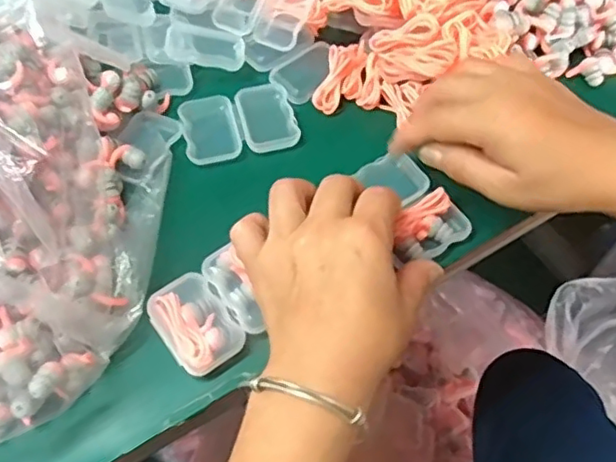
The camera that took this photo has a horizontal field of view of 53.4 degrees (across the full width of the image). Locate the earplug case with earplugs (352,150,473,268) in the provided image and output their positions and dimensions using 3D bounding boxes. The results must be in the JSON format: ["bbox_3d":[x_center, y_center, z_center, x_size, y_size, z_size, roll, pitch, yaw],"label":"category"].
[{"bbox_3d":[0.061,-0.017,0.378,0.050,0.021,0.075,-27,63,-15],"label":"earplug case with earplugs"}]

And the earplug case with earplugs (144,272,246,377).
[{"bbox_3d":[-0.062,0.051,0.338,0.038,0.018,0.055,-33,64,-18],"label":"earplug case with earplugs"}]

